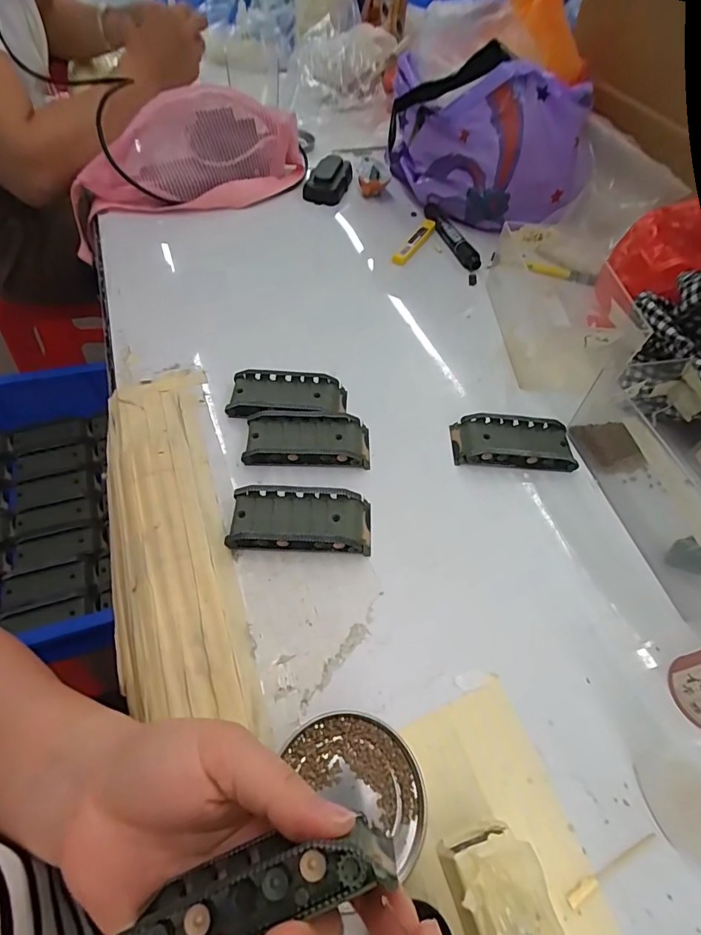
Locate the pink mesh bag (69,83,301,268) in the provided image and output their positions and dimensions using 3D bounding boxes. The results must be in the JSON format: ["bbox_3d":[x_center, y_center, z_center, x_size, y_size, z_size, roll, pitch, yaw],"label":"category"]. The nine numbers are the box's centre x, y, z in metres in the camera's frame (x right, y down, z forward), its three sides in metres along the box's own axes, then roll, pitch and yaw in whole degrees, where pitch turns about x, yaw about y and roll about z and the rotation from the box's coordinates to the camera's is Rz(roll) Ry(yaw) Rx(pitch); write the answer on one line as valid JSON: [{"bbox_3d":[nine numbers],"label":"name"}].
[{"bbox_3d":[-0.211,-0.399,0.584,0.295,0.125,0.157,-6,55,-10],"label":"pink mesh bag"}]

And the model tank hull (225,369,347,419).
[{"bbox_3d":[-0.053,-0.061,0.388,0.098,0.017,0.046,1,54,-5],"label":"model tank hull"}]

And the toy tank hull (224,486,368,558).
[{"bbox_3d":[-0.034,0.037,0.320,0.097,0.019,0.044,3,54,-4],"label":"toy tank hull"}]

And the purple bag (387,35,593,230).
[{"bbox_3d":[0.163,-0.389,0.553,0.241,0.160,0.082,21,55,9],"label":"purple bag"}]

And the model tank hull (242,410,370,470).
[{"bbox_3d":[-0.033,-0.023,0.363,0.097,0.017,0.045,3,54,-4],"label":"model tank hull"}]

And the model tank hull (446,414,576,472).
[{"bbox_3d":[0.134,-0.020,0.377,0.096,0.021,0.043,4,54,-3],"label":"model tank hull"}]

